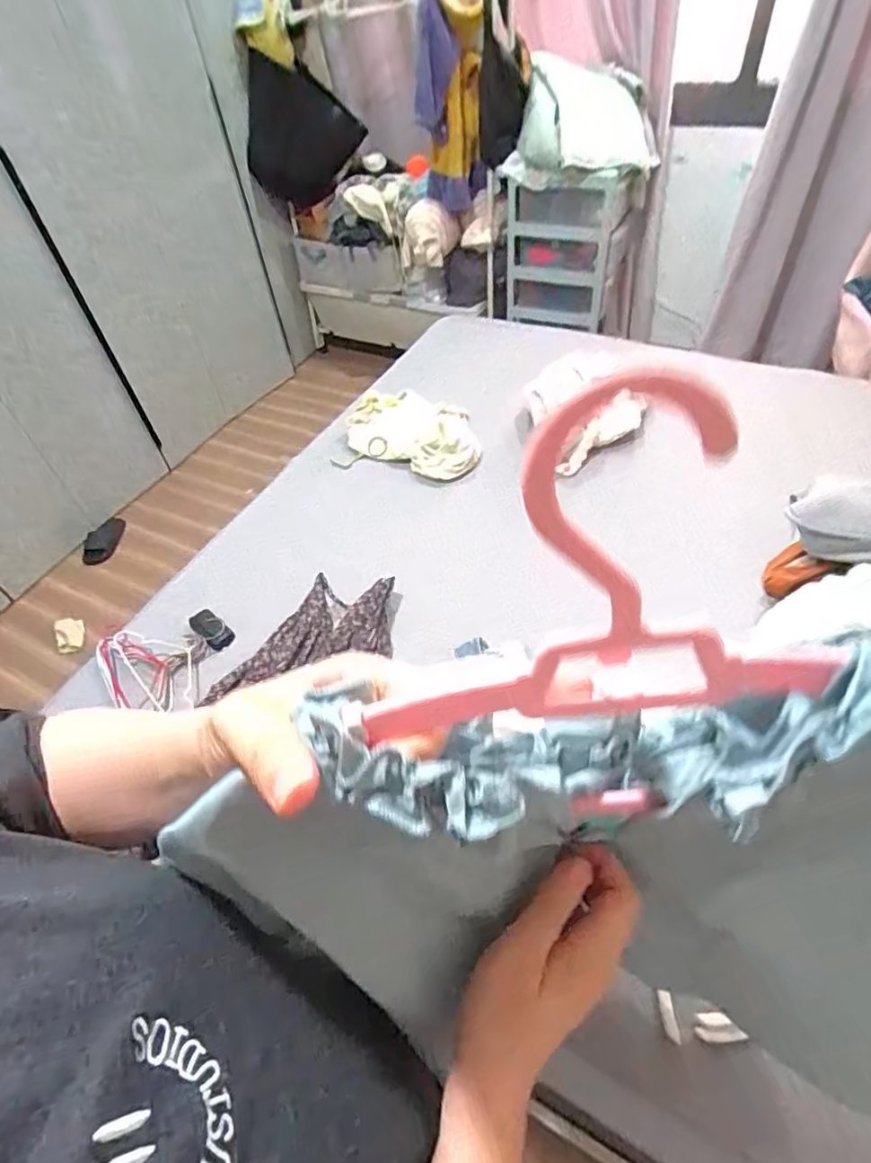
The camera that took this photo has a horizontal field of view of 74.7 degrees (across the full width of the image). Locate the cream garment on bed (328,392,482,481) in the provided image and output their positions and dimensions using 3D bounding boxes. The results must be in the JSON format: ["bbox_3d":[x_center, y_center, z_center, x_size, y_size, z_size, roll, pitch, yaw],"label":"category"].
[{"bbox_3d":[-0.062,-0.399,1.502,0.365,0.110,0.281,4,50,9],"label":"cream garment on bed"}]

